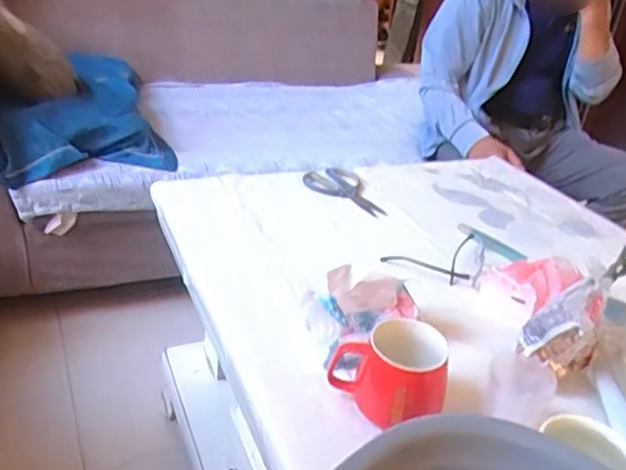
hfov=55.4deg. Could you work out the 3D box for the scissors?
[{"bbox_3d":[0.066,-0.084,1.124,0.098,0.013,0.174,-14,35,-35],"label":"scissors"}]

